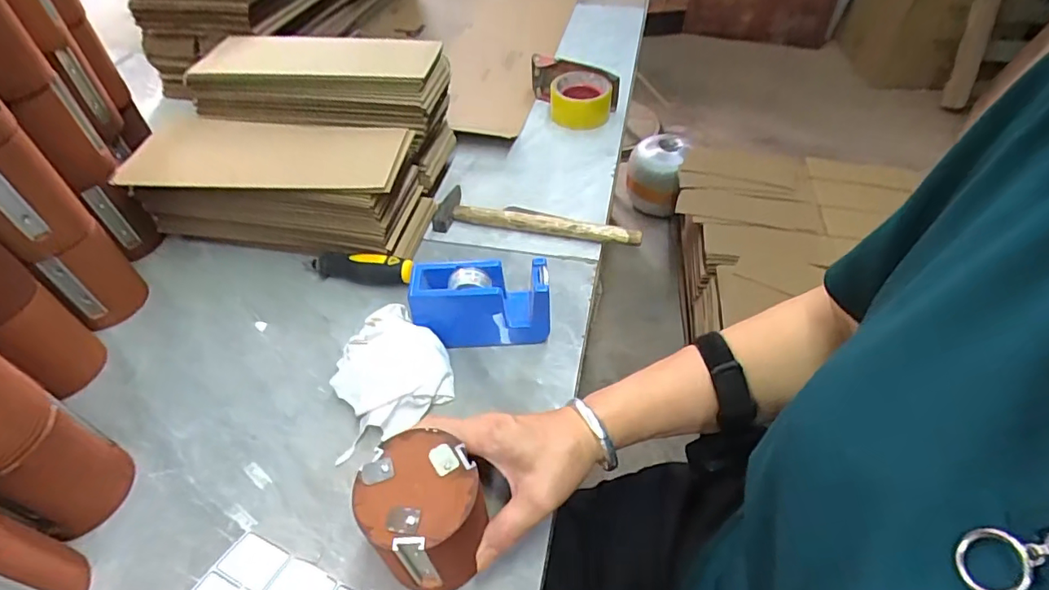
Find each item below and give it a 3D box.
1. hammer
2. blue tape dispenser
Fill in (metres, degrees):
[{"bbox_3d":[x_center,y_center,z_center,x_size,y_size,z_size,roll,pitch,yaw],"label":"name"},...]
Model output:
[{"bbox_3d":[0.015,-0.096,0.638,0.241,0.026,0.068,5,48,6],"label":"hammer"},{"bbox_3d":[-0.041,0.009,0.512,0.127,0.081,0.042,-4,48,-2],"label":"blue tape dispenser"}]

